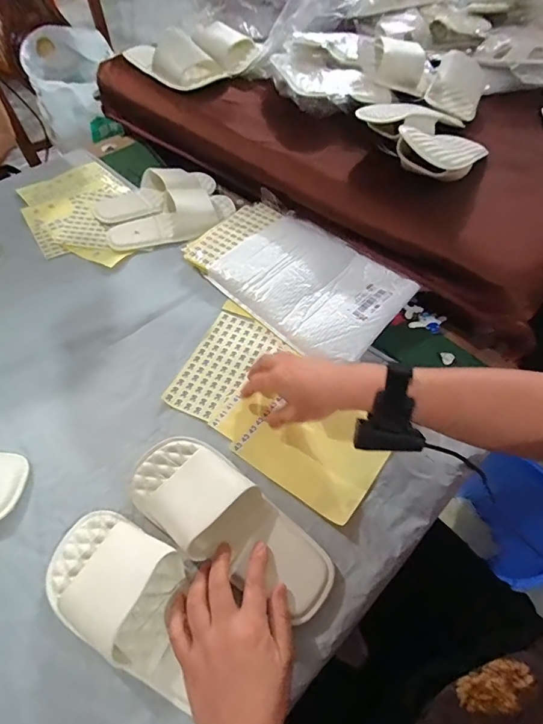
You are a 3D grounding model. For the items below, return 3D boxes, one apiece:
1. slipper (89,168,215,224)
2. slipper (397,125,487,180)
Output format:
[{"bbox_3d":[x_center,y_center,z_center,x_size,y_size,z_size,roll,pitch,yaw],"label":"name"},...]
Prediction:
[{"bbox_3d":[-0.221,-0.327,0.769,0.229,0.045,0.106,-16,56,-11],"label":"slipper"},{"bbox_3d":[0.271,-0.321,0.630,0.095,0.057,0.222,39,48,24],"label":"slipper"}]

